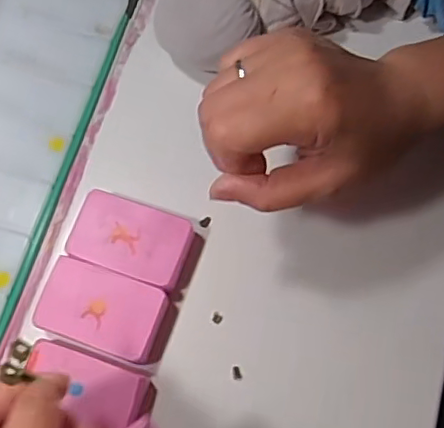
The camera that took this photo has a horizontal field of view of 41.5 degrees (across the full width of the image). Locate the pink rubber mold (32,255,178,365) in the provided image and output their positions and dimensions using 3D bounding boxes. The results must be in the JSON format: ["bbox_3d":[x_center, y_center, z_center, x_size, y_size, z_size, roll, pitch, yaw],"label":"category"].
[{"bbox_3d":[-0.069,0.058,0.353,0.076,0.019,0.045,18,74,5],"label":"pink rubber mold"}]

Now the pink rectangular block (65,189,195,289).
[{"bbox_3d":[-0.056,0.017,0.366,0.072,0.020,0.044,19,74,6],"label":"pink rectangular block"}]

